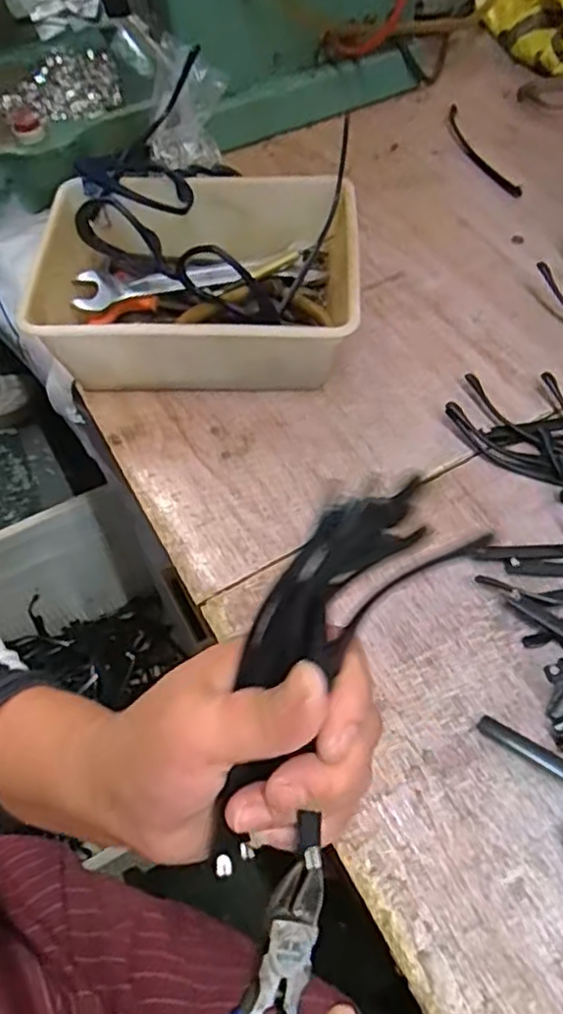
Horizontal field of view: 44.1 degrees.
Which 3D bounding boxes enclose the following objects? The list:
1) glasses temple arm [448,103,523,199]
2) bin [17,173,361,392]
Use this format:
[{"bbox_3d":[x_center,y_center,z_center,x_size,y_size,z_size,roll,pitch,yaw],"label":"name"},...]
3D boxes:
[{"bbox_3d":[0.168,-0.302,0.594,0.016,0.009,0.136,-15,57,-5],"label":"glasses temple arm"},{"bbox_3d":[-0.048,-0.148,0.468,0.192,0.078,0.156,-1,57,4],"label":"bin"}]

